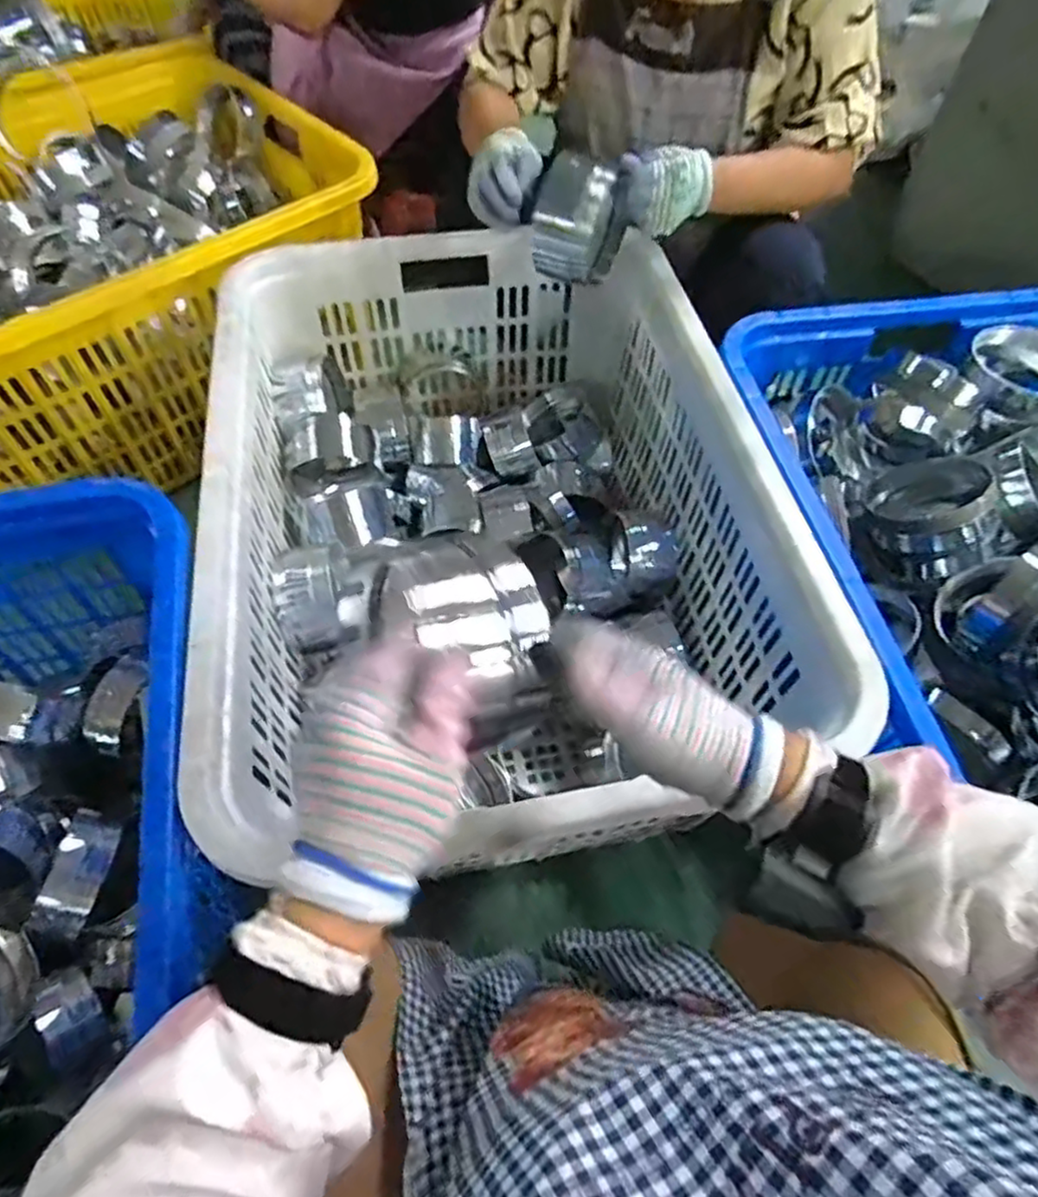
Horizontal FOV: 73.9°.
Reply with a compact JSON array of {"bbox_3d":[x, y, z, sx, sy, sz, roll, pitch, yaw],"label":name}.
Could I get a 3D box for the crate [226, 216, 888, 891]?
[{"bbox_3d":[-0.030,-0.082,0.878,0.561,0.347,0.806,-10,58,-8],"label":"crate"}]

